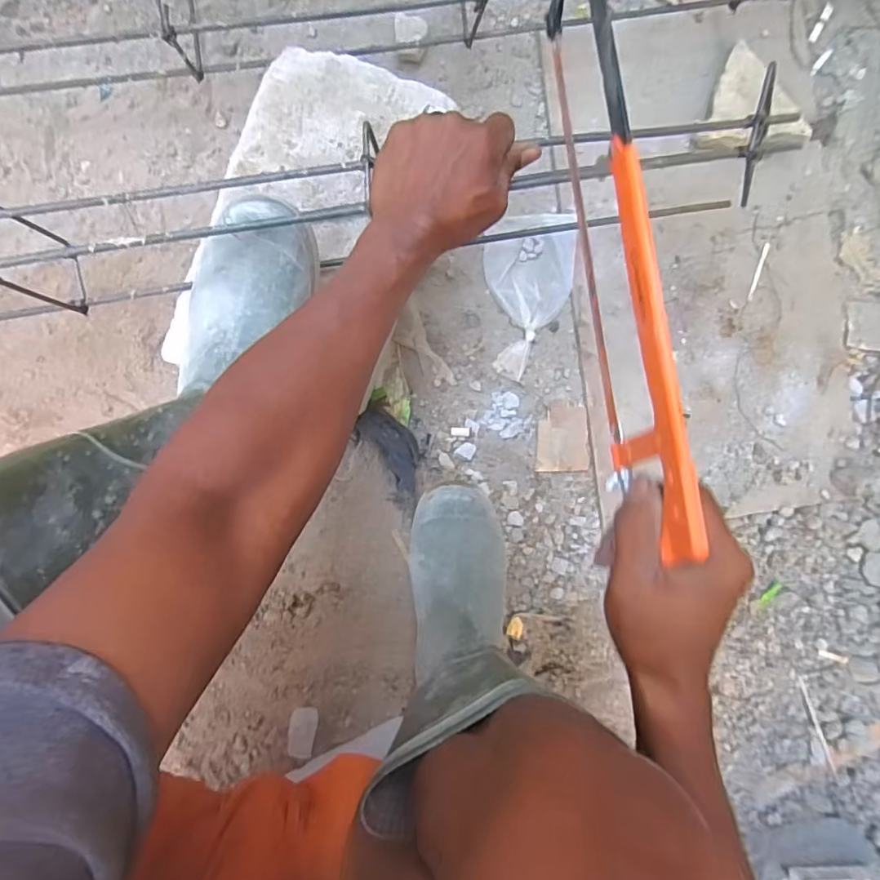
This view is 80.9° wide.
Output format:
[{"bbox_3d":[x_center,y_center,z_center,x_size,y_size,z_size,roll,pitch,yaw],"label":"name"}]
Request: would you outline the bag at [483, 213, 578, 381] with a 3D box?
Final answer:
[{"bbox_3d":[0.103,-0.168,0.598,0.101,0.016,0.187,4,92,0],"label":"bag"}]

